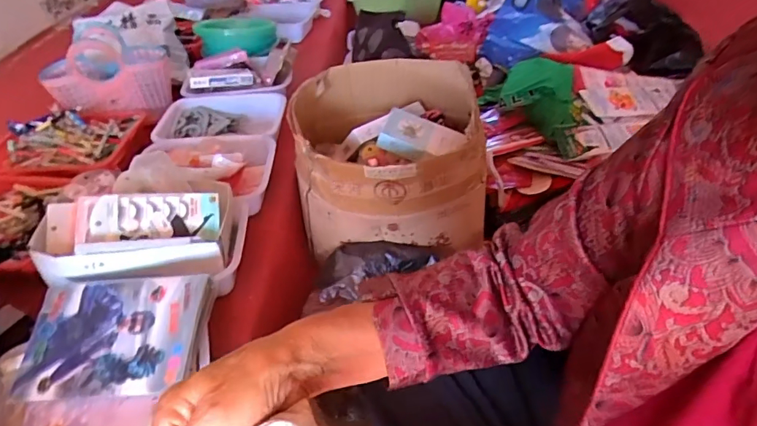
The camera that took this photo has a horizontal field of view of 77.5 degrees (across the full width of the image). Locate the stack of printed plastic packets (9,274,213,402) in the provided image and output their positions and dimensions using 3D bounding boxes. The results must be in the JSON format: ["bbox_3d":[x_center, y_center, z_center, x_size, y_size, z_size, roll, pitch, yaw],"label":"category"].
[{"bbox_3d":[-0.366,0.164,0.644,0.241,0.048,0.160,-4,40,3],"label":"stack of printed plastic packets"}]

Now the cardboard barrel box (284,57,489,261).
[{"bbox_3d":[0.023,-0.128,1.016,0.380,0.253,0.406,-6,40,1],"label":"cardboard barrel box"}]

